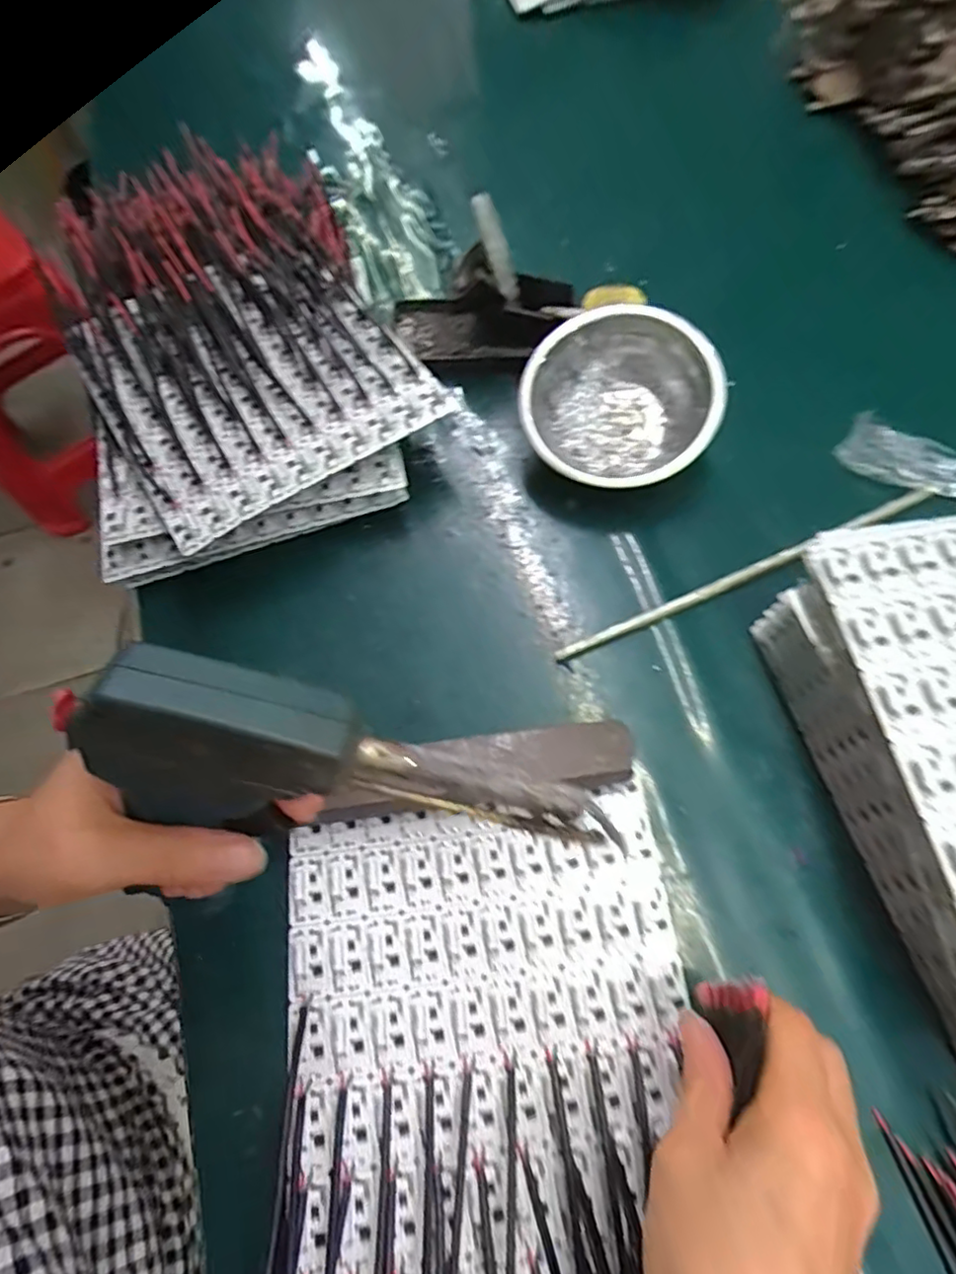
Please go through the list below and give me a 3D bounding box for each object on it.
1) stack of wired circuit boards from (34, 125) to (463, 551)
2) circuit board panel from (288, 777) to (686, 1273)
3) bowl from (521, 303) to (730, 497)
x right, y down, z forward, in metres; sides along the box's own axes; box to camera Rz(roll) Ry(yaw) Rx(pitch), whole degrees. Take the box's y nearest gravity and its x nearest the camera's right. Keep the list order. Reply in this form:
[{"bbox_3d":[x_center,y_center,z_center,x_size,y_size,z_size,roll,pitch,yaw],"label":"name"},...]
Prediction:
[{"bbox_3d":[-0.186,-0.246,0.471,0.218,0.087,0.389,-23,66,-8],"label":"stack of wired circuit boards"},{"bbox_3d":[0.006,0.196,0.297,0.191,0.005,0.218,-7,64,0],"label":"circuit board panel"},{"bbox_3d":[0.098,-0.162,0.429,0.129,0.051,0.121,19,86,10],"label":"bowl"}]

